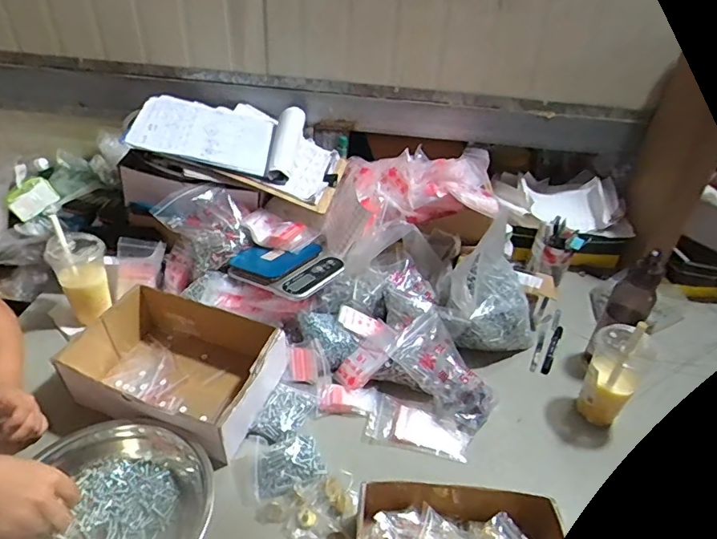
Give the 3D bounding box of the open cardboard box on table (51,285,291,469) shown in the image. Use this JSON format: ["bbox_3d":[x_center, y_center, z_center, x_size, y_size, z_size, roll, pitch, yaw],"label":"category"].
[{"bbox_3d":[-0.292,0.153,0.790,0.297,0.095,0.227,14,37,13],"label":"open cardboard box on table"}]

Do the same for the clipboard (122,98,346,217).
[{"bbox_3d":[-0.244,-0.285,1.058,0.431,0.057,0.269,17,43,-7],"label":"clipboard"}]

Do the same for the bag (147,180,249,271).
[{"bbox_3d":[-0.297,-0.096,0.970,0.143,0.047,0.172,-44,93,-18],"label":"bag"}]

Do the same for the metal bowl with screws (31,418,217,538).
[{"bbox_3d":[-0.325,0.312,0.613,0.231,0.081,0.240,3,36,-2],"label":"metal bowl with screws"}]

